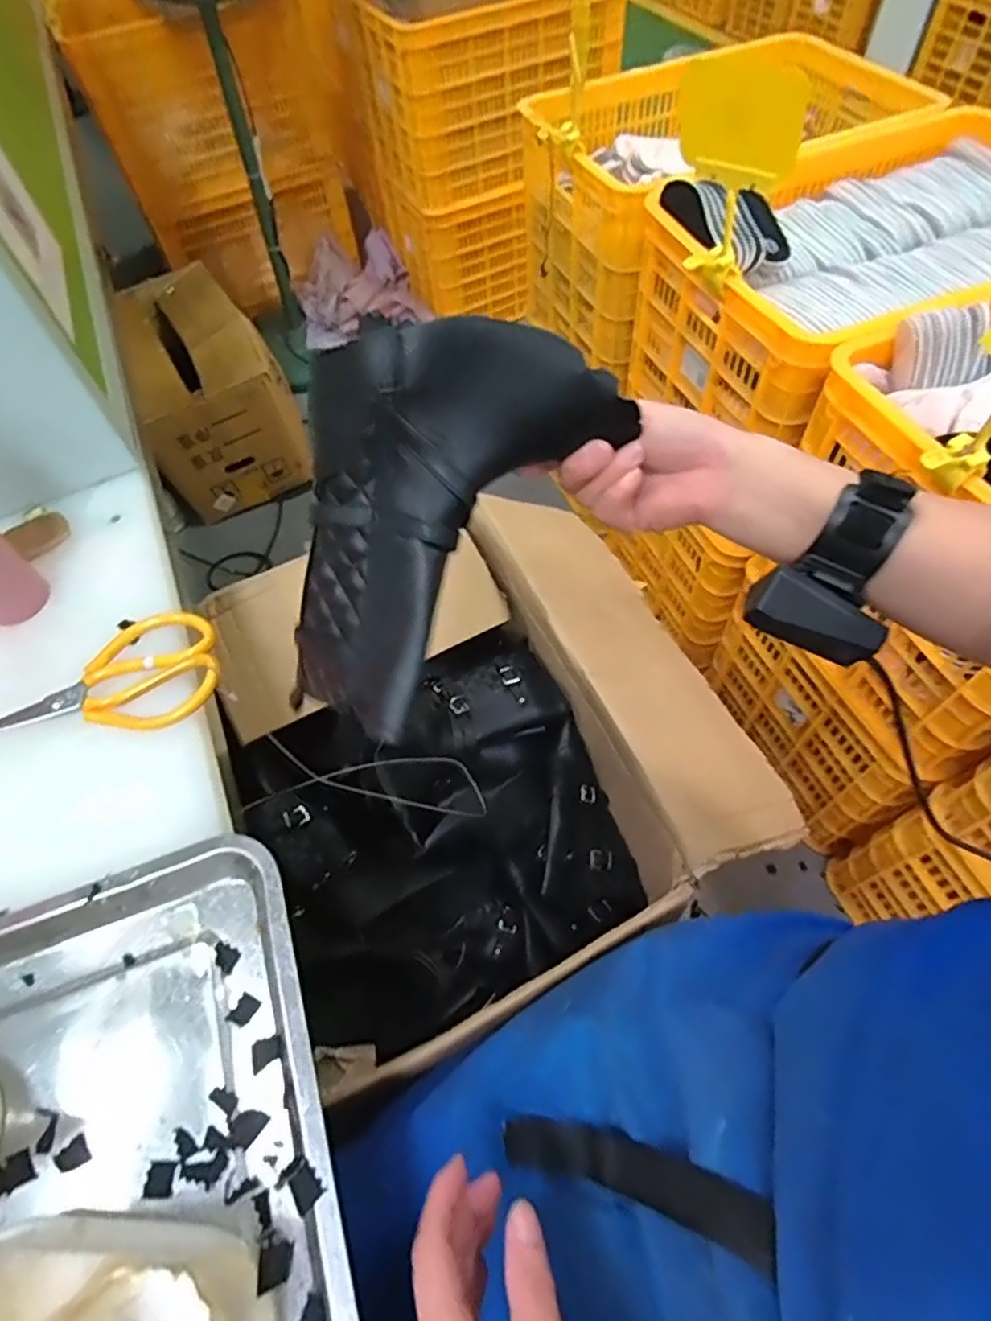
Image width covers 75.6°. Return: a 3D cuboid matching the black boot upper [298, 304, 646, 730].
[{"bbox_3d":[-0.046,-0.077,0.349,0.113,0.087,0.227,39,106,24],"label":"black boot upper"}]

